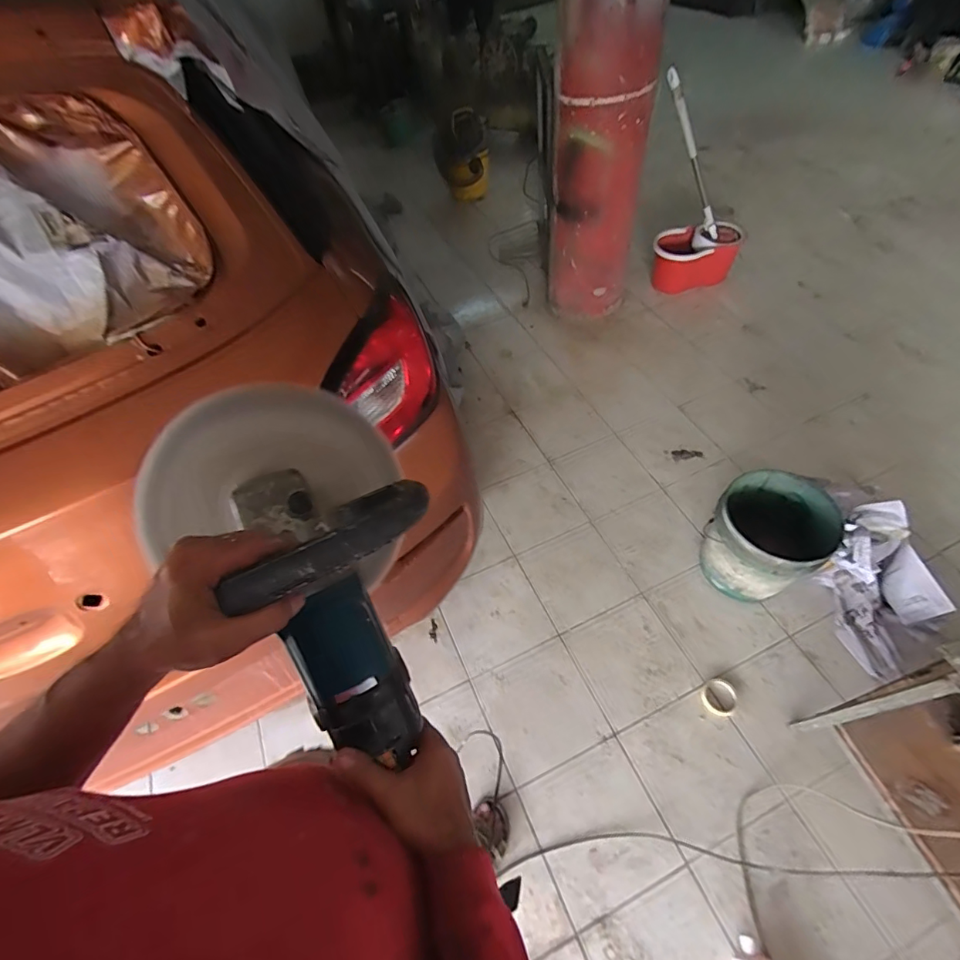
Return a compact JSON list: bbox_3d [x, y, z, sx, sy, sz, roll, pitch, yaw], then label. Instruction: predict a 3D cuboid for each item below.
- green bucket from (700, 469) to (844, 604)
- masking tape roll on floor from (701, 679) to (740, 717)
[{"bbox_3d":[0.848,0.180,1.444,0.341,0.306,0.305,-29,57,-14],"label":"green bucket"},{"bbox_3d":[0.658,0.597,1.312,0.095,0.035,0.092,0,54,1],"label":"masking tape roll on floor"}]

